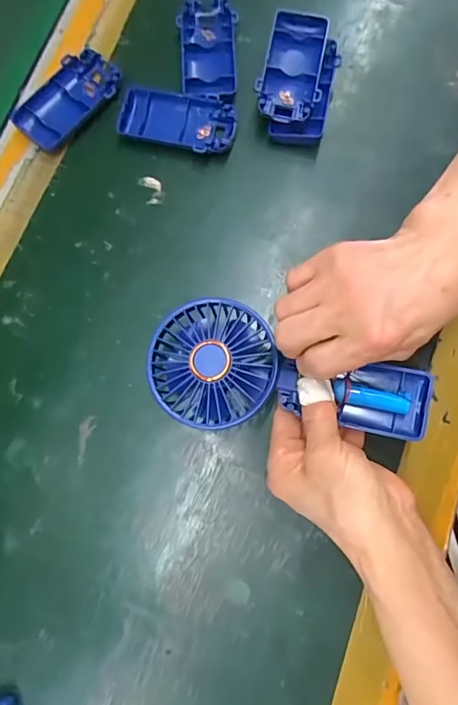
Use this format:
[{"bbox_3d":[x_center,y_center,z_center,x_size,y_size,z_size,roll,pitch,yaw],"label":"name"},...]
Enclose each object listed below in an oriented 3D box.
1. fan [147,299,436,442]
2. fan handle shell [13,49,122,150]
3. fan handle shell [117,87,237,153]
[{"bbox_3d":[0.038,0.018,0.299,0.180,0.027,0.080,12,79,5],"label":"fan"},{"bbox_3d":[-0.132,-0.210,0.378,0.048,0.016,0.092,40,82,8],"label":"fan handle shell"},{"bbox_3d":[-0.042,-0.189,0.373,0.095,0.013,0.047,12,79,4],"label":"fan handle shell"}]

